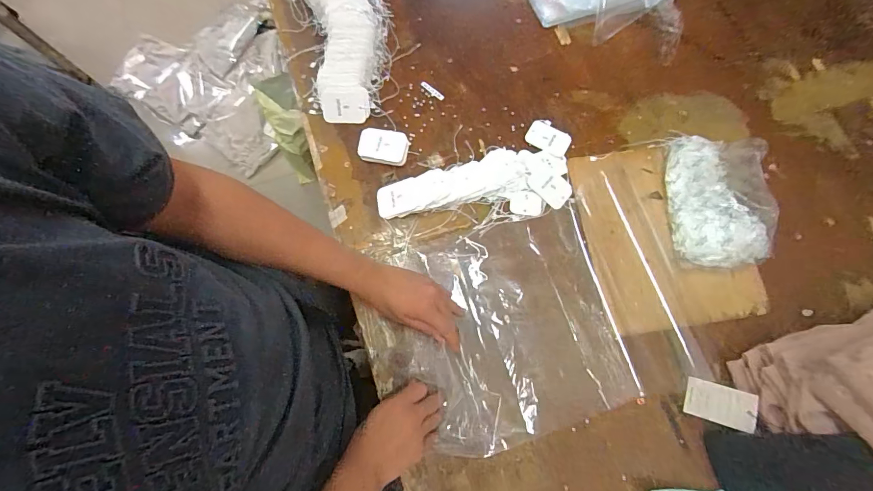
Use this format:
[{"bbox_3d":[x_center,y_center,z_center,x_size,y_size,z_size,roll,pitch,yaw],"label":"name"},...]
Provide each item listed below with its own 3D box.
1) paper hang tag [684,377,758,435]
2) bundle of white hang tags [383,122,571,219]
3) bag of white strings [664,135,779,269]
[{"bbox_3d":[0.380,0.213,0.521,0.077,0.006,0.050,12,68,27],"label":"paper hang tag"},{"bbox_3d":[0.076,-0.090,0.605,0.315,0.031,0.135,-25,77,-6],"label":"bundle of white hang tags"},{"bbox_3d":[0.410,-0.079,0.561,0.114,0.100,0.214,-6,76,-1],"label":"bag of white strings"}]

